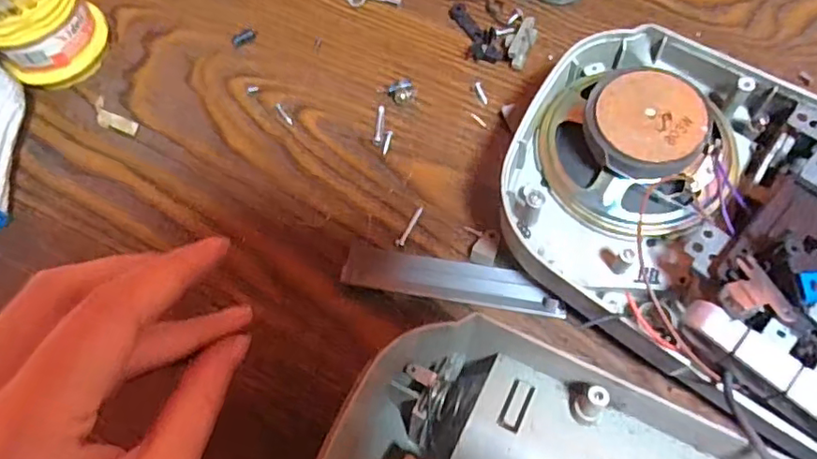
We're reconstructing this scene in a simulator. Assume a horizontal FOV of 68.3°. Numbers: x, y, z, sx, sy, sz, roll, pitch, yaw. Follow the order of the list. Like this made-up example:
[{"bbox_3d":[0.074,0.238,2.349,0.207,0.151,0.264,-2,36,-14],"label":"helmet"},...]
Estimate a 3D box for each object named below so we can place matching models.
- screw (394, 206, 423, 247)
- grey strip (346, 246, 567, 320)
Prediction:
[{"bbox_3d":[0.000,-0.002,0.255,0.004,0.004,0.021,22,70,12],"label":"screw"},{"bbox_3d":[0.018,0.020,0.243,0.086,0.005,0.018,8,68,6],"label":"grey strip"}]

